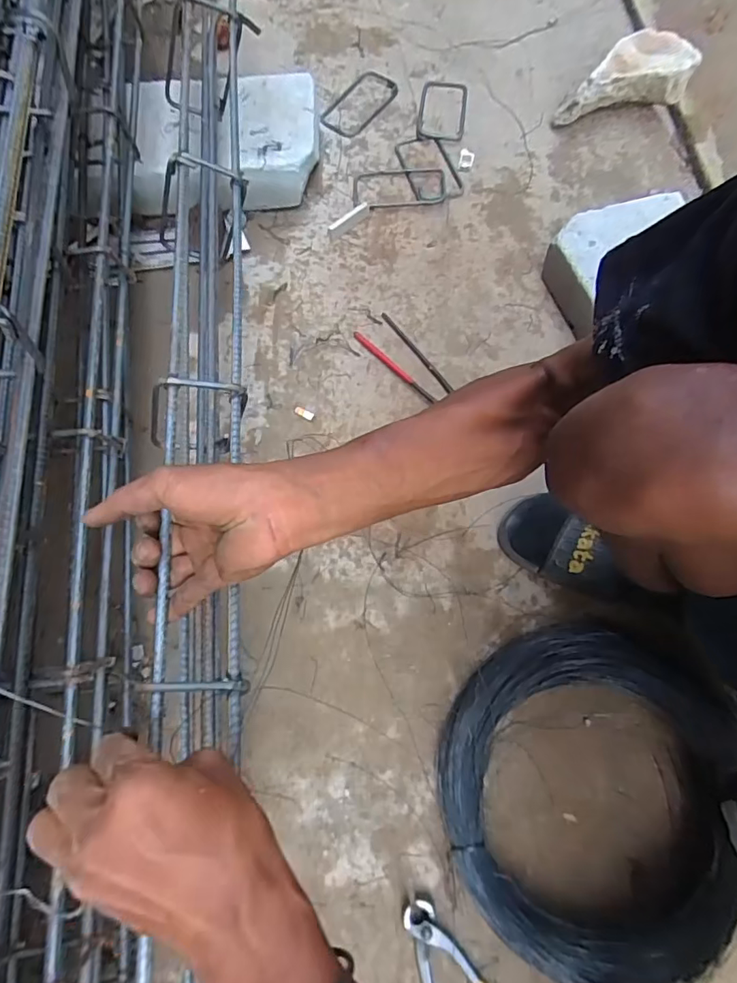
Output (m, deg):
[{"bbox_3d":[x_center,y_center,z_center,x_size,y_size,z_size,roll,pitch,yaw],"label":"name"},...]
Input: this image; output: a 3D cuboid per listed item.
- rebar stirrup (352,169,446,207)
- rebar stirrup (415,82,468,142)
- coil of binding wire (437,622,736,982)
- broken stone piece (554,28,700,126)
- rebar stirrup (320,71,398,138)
[{"bbox_3d":[0.048,-0.484,0.821,0.147,0.008,0.077,-3,71,0],"label":"rebar stirrup"},{"bbox_3d":[0.126,-0.651,0.884,0.078,0.013,0.139,8,72,3],"label":"rebar stirrup"},{"bbox_3d":[0.225,0.299,0.529,0.292,0.070,0.319,0,71,0],"label":"coil of binding wire"},{"bbox_3d":[0.405,-0.636,0.823,0.196,0.102,0.082,-24,73,-7],"label":"broken stone piece"},{"bbox_3d":[-0.011,-0.670,0.892,0.083,0.010,0.157,38,76,12],"label":"rebar stirrup"}]

